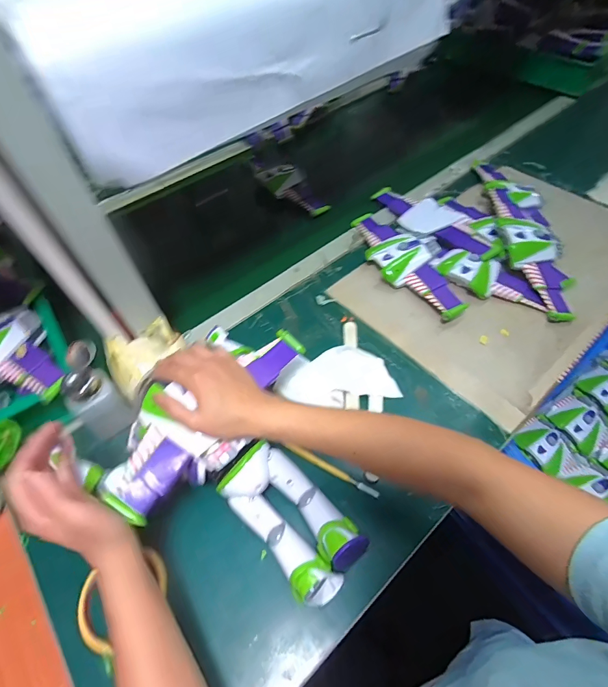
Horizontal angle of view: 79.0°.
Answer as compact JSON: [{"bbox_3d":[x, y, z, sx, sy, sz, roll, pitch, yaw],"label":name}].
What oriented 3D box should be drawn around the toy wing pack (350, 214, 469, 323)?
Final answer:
[{"bbox_3d":[0.174,-0.153,0.644,0.101,0.041,0.295,-24,58,-13],"label":"toy wing pack"}]

